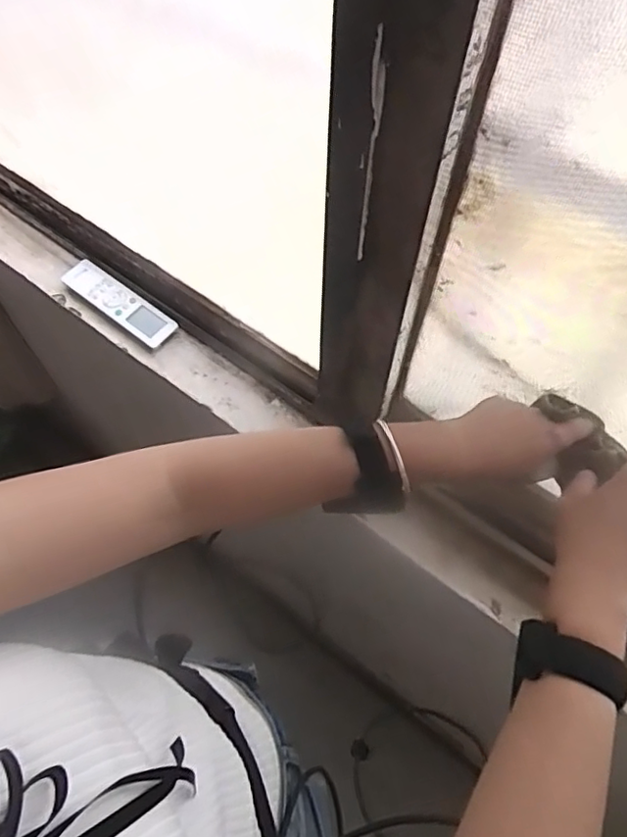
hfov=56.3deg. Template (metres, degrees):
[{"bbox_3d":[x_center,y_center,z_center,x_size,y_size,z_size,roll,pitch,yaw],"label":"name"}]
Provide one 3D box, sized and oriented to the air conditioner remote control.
[{"bbox_3d":[-0.271,-0.161,0.808,0.188,0.013,0.049,34,66,18],"label":"air conditioner remote control"}]

